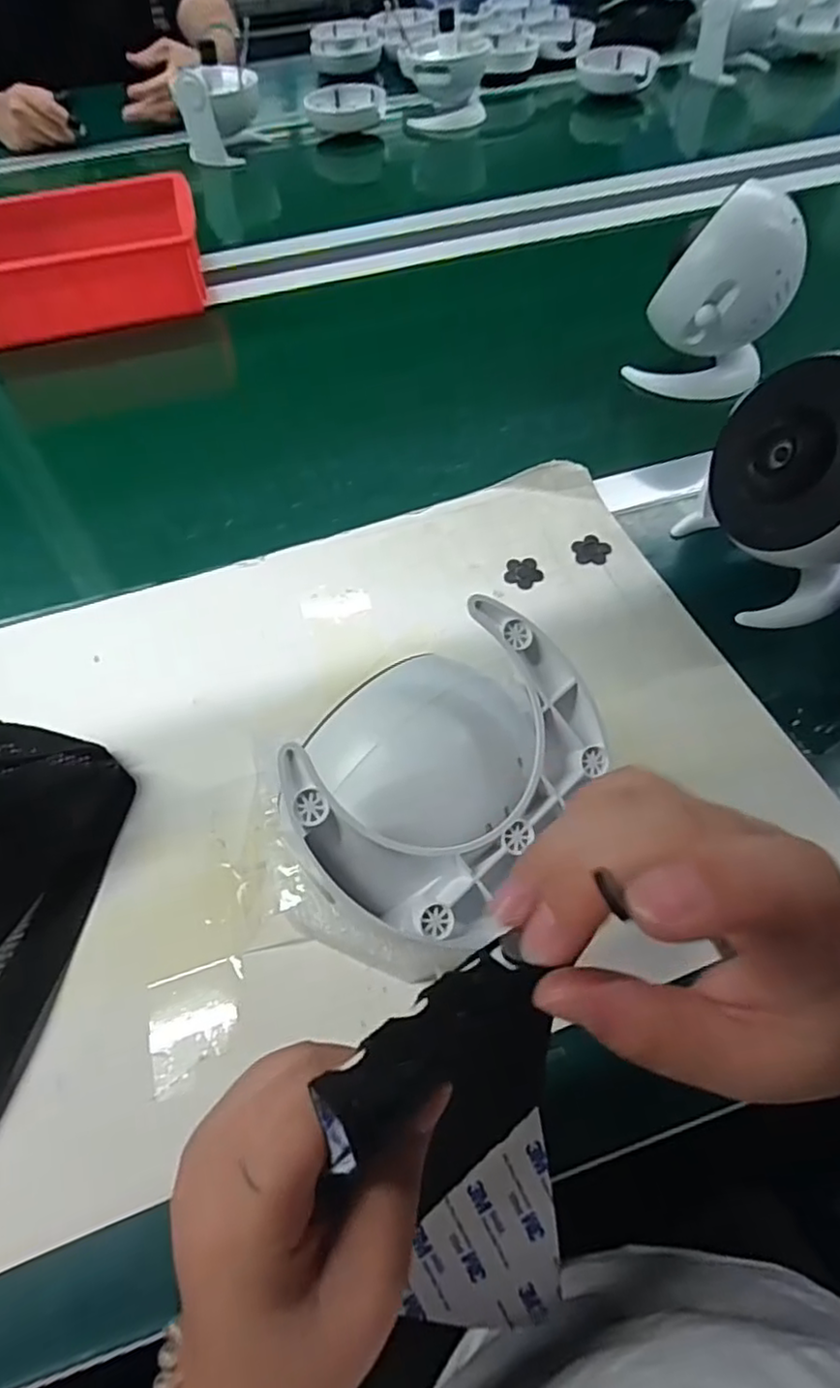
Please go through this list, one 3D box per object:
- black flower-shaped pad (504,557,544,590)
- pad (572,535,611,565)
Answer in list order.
[{"bbox_3d":[0.071,-0.084,0.451,0.026,0.004,0.025,-32,61,-18],"label":"black flower-shaped pad"},{"bbox_3d":[0.120,-0.102,0.457,0.025,0.004,0.025,6,57,6],"label":"pad"}]

